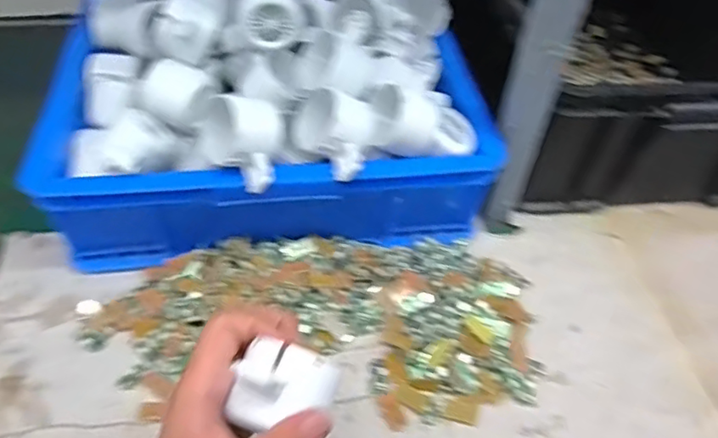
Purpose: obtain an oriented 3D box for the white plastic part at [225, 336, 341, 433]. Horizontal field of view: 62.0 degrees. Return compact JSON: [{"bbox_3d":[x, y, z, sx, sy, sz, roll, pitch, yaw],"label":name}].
[{"bbox_3d":[-0.044,0.094,0.334,0.057,0.024,0.044,15,47,11],"label":"white plastic part"}]

